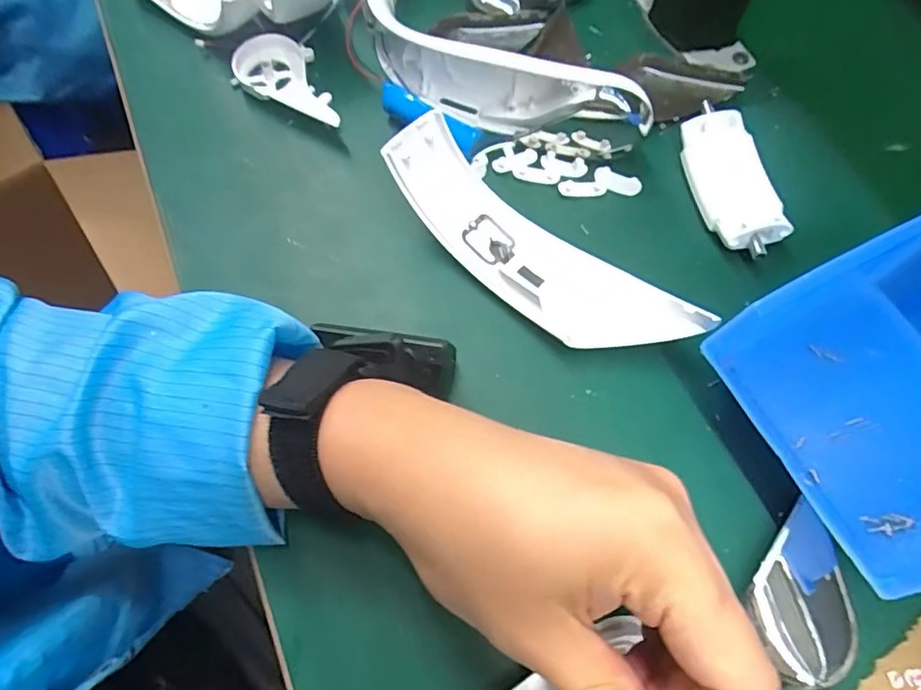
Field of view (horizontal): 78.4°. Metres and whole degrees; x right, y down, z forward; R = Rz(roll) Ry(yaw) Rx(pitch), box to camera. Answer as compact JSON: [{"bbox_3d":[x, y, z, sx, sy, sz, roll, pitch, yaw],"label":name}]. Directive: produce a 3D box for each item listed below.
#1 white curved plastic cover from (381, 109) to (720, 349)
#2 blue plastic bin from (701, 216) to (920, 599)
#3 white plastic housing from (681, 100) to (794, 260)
[{"bbox_3d":[0.038,-0.046,0.284,0.172,0.046,0.051,39,75,16],"label":"white curved plastic cover"},{"bbox_3d":[0.198,0.024,0.248,0.139,0.057,0.130,-23,69,-7],"label":"blue plastic bin"},{"bbox_3d":[0.151,-0.092,0.318,0.042,0.017,0.089,-13,68,-3],"label":"white plastic housing"}]

